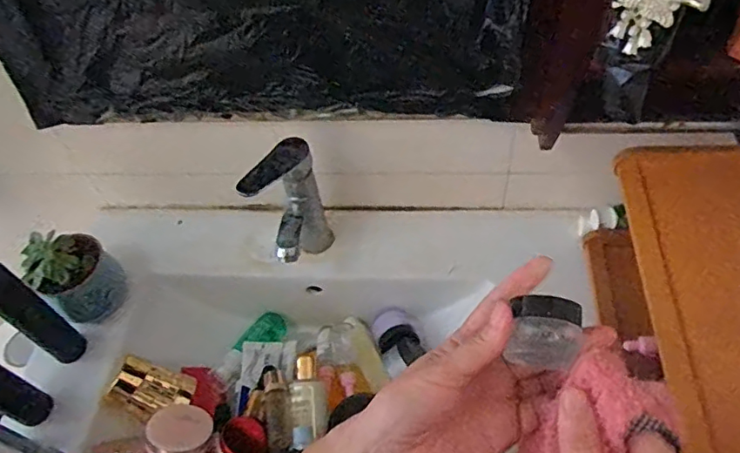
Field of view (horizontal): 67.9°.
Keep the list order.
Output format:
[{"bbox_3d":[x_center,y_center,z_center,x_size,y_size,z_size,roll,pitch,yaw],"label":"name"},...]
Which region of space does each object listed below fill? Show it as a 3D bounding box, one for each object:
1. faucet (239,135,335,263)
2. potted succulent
[{"bbox_3d":[-0.096,-0.005,0.688,0.065,0.188,0.125,0,54,6],"label":"faucet"},{"bbox_3d":[-0.382,0.062,0.717,0.075,0.111,0.090,33,63,26],"label":"potted succulent"}]

